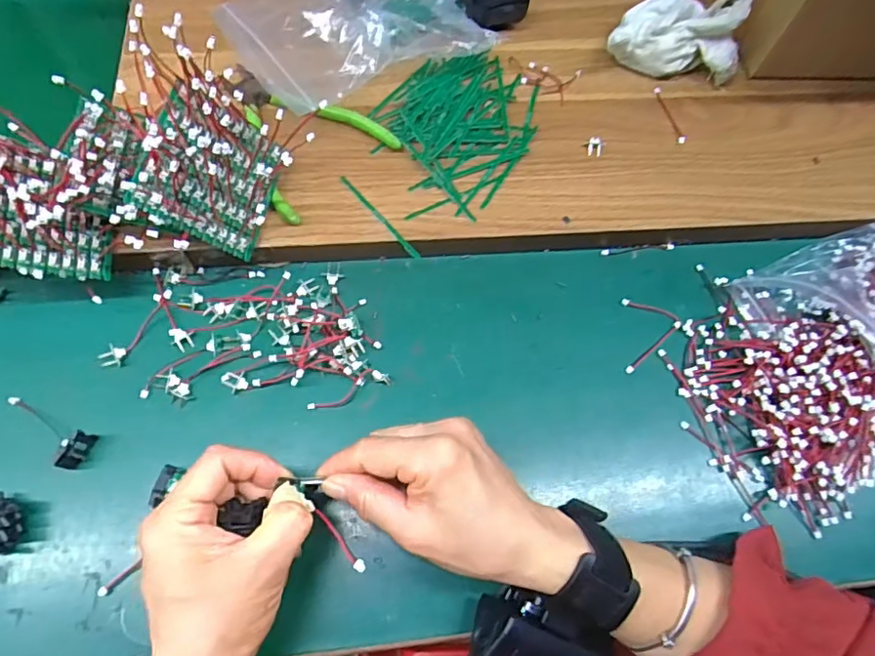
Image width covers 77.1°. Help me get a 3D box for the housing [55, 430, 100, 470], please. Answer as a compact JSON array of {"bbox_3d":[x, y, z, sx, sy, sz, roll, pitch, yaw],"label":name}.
[{"bbox_3d":[-0.223,0.076,0.340,0.007,0.020,0.023,16,67,4],"label":"housing"}]

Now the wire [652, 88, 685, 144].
[{"bbox_3d":[0.188,-0.173,0.445,0.006,0.004,0.057,-11,68,-7],"label":"wire"}]

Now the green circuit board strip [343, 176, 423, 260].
[{"bbox_3d":[-0.042,-0.082,0.394,0.005,0.004,0.084,-39,74,-17],"label":"green circuit board strip"}]

